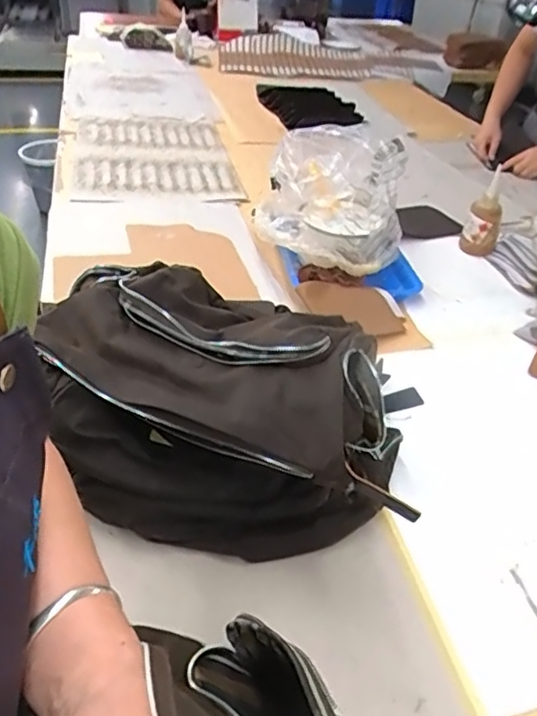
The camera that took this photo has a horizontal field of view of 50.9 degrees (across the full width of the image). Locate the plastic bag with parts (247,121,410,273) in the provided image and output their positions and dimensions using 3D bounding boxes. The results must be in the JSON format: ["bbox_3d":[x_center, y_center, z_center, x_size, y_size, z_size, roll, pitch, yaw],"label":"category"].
[{"bbox_3d":[0.097,-0.274,0.934,0.257,0.158,0.204,12,39,9],"label":"plastic bag with parts"}]

